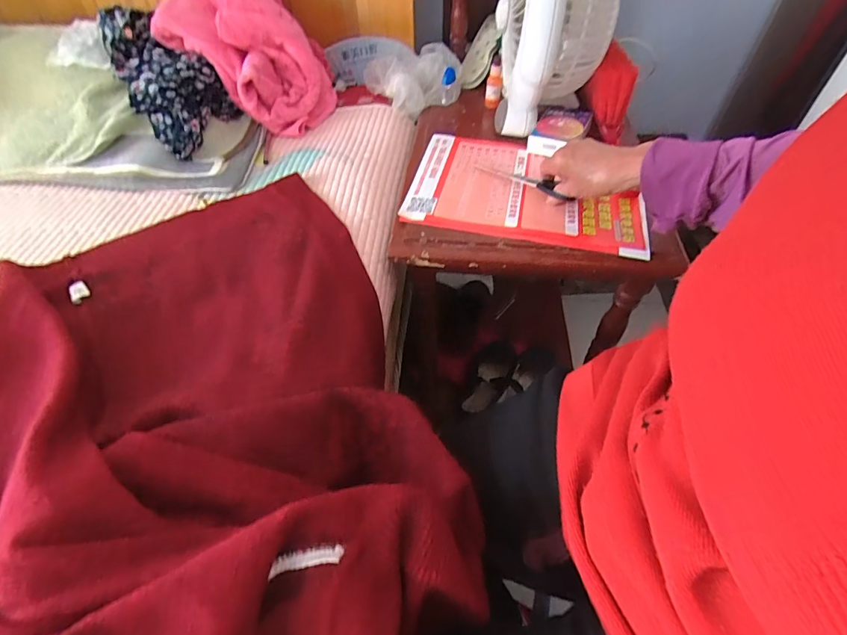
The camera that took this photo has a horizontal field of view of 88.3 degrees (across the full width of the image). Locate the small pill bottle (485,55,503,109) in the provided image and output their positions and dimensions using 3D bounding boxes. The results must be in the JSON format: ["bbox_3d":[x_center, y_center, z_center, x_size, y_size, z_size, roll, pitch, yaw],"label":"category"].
[{"bbox_3d":[0.112,-0.371,0.689,0.023,0.068,0.027,8,51,9],"label":"small pill bottle"}]

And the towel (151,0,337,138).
[{"bbox_3d":[-0.269,-0.434,0.661,0.225,0.210,0.235,-16,52,-10],"label":"towel"}]

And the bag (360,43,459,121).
[{"bbox_3d":[-0.006,-0.403,0.725,0.144,0.051,0.136,-29,55,-20],"label":"bag"}]

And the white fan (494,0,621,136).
[{"bbox_3d":[0.176,-0.395,0.570,0.141,0.271,0.157,4,51,6],"label":"white fan"}]

